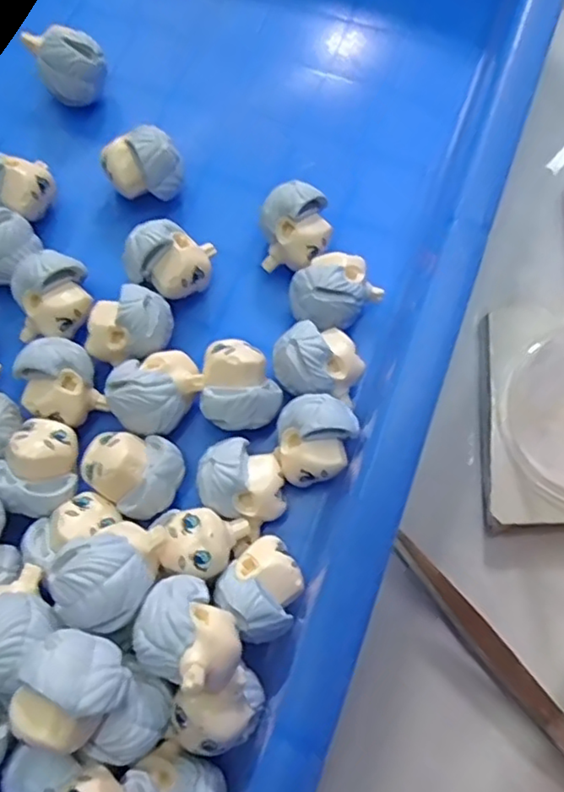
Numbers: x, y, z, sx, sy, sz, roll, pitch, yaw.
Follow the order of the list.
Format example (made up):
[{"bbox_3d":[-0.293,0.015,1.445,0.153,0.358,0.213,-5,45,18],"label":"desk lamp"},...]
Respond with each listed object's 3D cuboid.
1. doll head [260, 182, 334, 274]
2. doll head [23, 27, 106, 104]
[{"bbox_3d":[0.005,-0.055,0.208,0.022,0.025,0.024,0,74,1],"label":"doll head"},{"bbox_3d":[-0.077,-0.121,0.226,0.023,0.026,0.025,0,74,1],"label":"doll head"}]

